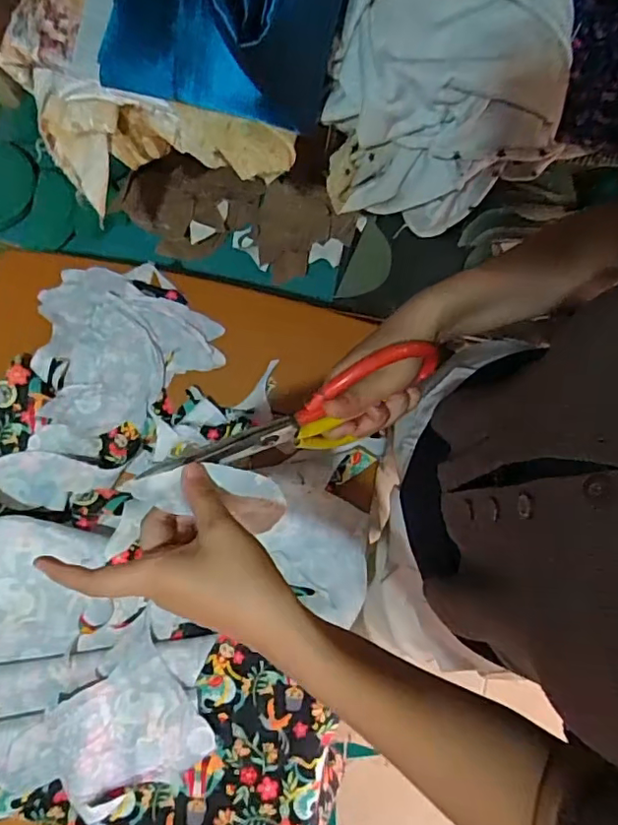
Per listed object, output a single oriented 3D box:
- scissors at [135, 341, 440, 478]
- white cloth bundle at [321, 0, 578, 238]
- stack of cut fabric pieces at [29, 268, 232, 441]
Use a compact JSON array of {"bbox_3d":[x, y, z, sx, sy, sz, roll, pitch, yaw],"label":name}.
[{"bbox_3d":[-0.008,0.012,0.385,0.189,0.086,0.016,-26,64,-4],"label":"scissors"},{"bbox_3d":[0.112,-0.258,0.462,0.185,0.166,0.131,11,80,3],"label":"white cloth bundle"},{"bbox_3d":[-0.197,-0.073,0.601,0.190,0.026,0.188,-5,79,0],"label":"stack of cut fabric pieces"}]

